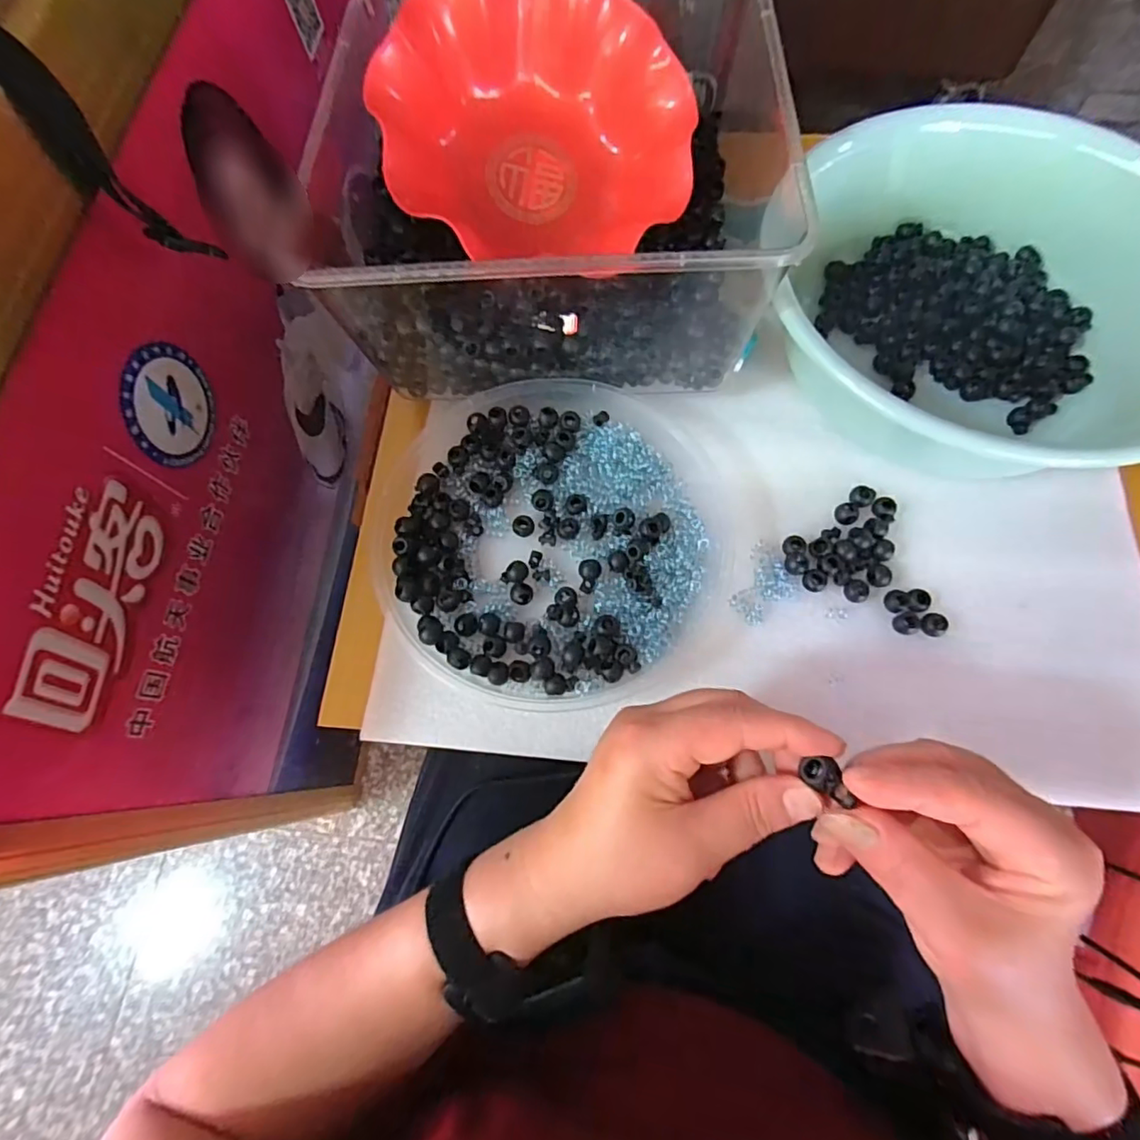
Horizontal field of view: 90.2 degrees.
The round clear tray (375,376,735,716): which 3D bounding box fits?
[{"bbox_3d":[-0.011,-0.024,0.393,0.237,0.028,0.227,1,71,3],"label":"round clear tray"}]

